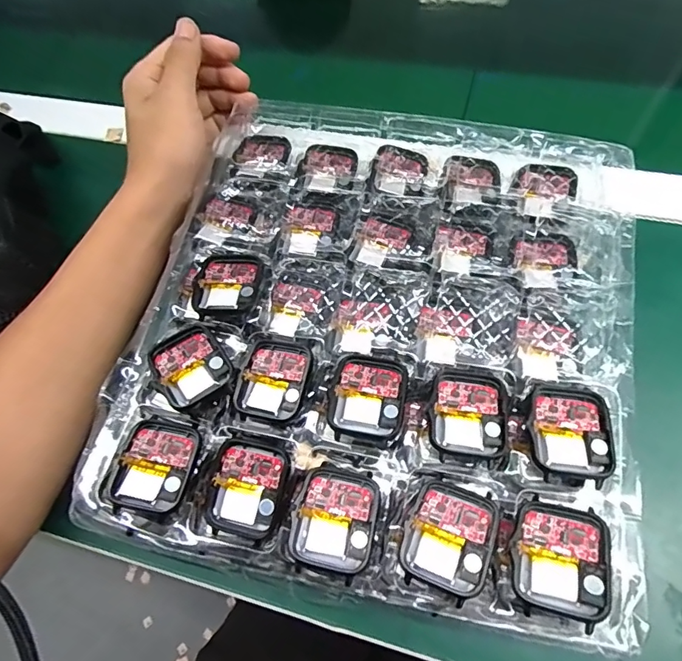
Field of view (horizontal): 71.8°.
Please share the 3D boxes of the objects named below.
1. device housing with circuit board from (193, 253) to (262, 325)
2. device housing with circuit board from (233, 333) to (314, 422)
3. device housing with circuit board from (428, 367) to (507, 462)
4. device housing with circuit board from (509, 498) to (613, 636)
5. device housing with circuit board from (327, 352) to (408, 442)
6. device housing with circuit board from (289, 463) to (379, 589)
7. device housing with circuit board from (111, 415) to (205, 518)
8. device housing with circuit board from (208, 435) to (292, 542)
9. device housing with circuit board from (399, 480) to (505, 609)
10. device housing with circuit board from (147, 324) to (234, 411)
[{"bbox_3d":[-0.067,-0.027,0.282,0.036,0.009,0.046,2,66,6],"label":"device housing with circuit board"},{"bbox_3d":[-0.036,0.024,0.256,0.037,0.009,0.047,10,67,10],"label":"device housing with circuit board"},{"bbox_3d":[0.064,0.042,0.238,0.036,0.010,0.043,7,67,9],"label":"device housing with circuit board"},{"bbox_3d":[0.093,0.097,0.200,0.036,0.013,0.044,15,68,12],"label":"device housing with circuit board"},{"bbox_3d":[0.014,0.034,0.246,0.037,0.012,0.044,9,67,9],"label":"device housing with circuit board"},{"bbox_3d":[-0.002,0.089,0.224,0.037,0.016,0.046,10,67,10],"label":"device housing with circuit board"},{"bbox_3d":[-0.091,0.067,0.238,0.036,0.011,0.044,5,66,8],"label":"device housing with circuit board"},{"bbox_3d":[-0.045,0.076,0.230,0.036,0.009,0.044,10,67,10],"label":"device housing with circuit board"},{"bbox_3d":[0.049,0.092,0.211,0.037,0.009,0.046,20,69,14],"label":"device housing with circuit board"},{"bbox_3d":[-0.083,0.020,0.260,0.037,0.008,0.042,-39,68,-12],"label":"device housing with circuit board"}]

